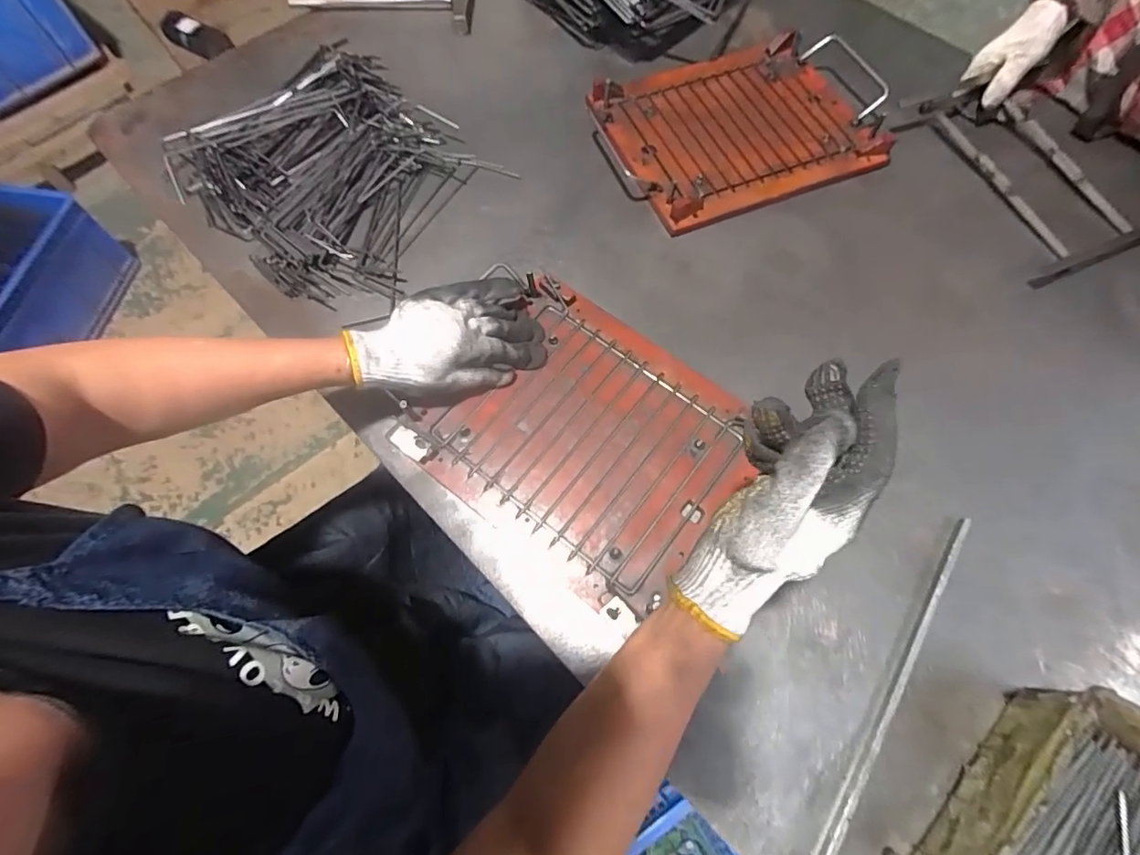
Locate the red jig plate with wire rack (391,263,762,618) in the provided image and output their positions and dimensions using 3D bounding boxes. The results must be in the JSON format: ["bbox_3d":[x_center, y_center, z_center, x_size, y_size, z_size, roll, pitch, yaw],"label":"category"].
[{"bbox_3d":[0.012,0.004,0.505,0.284,0.022,0.228,36,70,12],"label":"red jig plate with wire rack"}]

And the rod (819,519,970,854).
[{"bbox_3d":[0.260,0.224,0.421,0.012,0.010,0.357,33,70,11],"label":"rod"}]

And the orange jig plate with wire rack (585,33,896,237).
[{"bbox_3d":[0.217,-0.387,0.664,0.357,0.036,0.246,-21,69,-10],"label":"orange jig plate with wire rack"}]

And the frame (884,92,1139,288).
[{"bbox_3d":[0.561,-0.318,0.643,0.197,0.031,0.287,-20,69,-10],"label":"frame"}]

